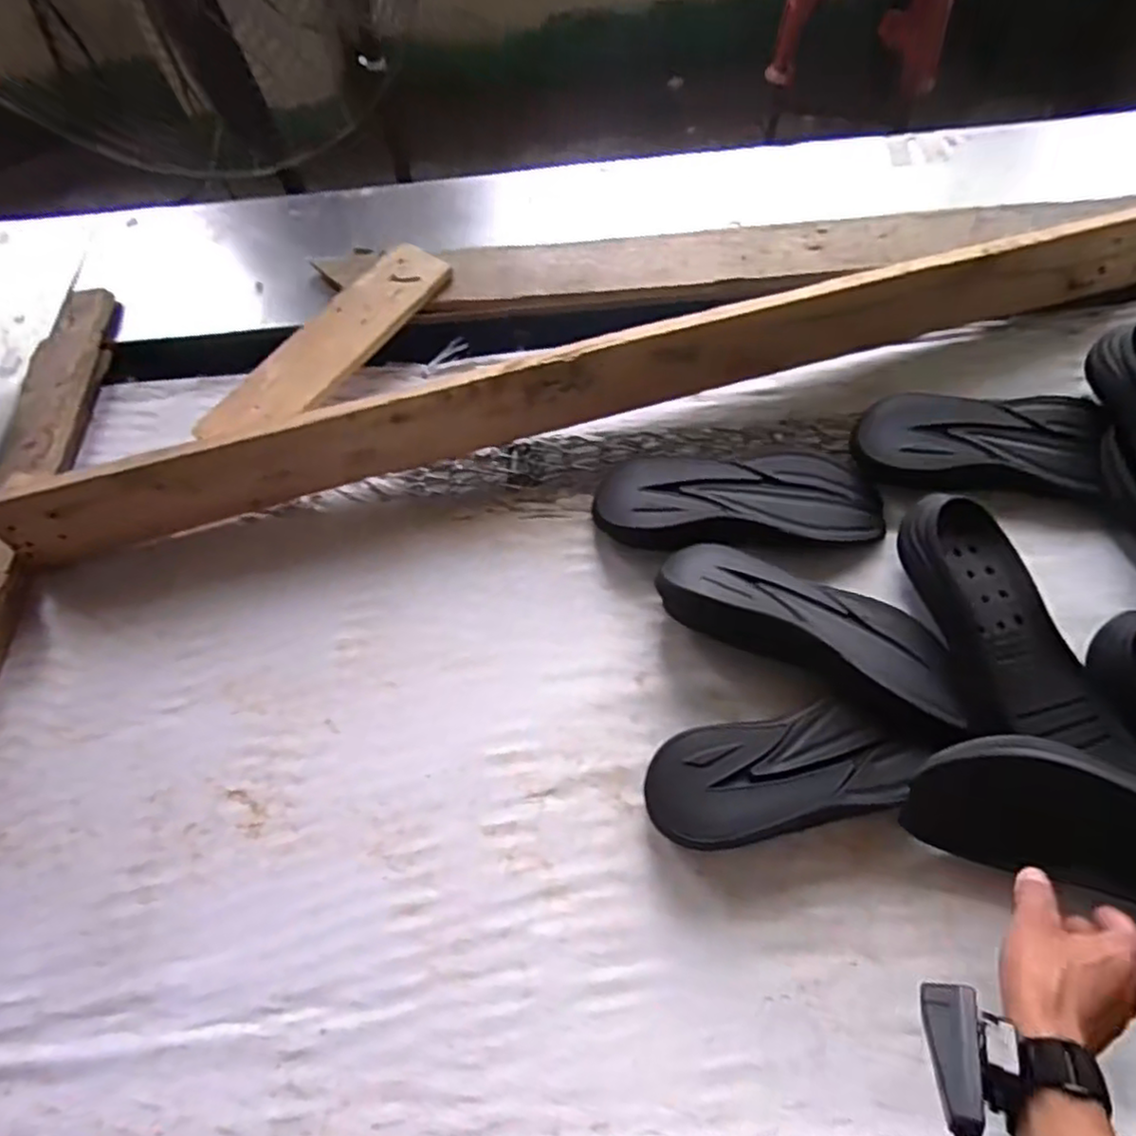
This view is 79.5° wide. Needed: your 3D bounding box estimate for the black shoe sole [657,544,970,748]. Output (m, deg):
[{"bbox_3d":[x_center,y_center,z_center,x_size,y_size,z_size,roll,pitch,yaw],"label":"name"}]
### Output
[{"bbox_3d":[0.231,0.052,0.639,0.290,0.075,0.117,26,66,14],"label":"black shoe sole"}]

